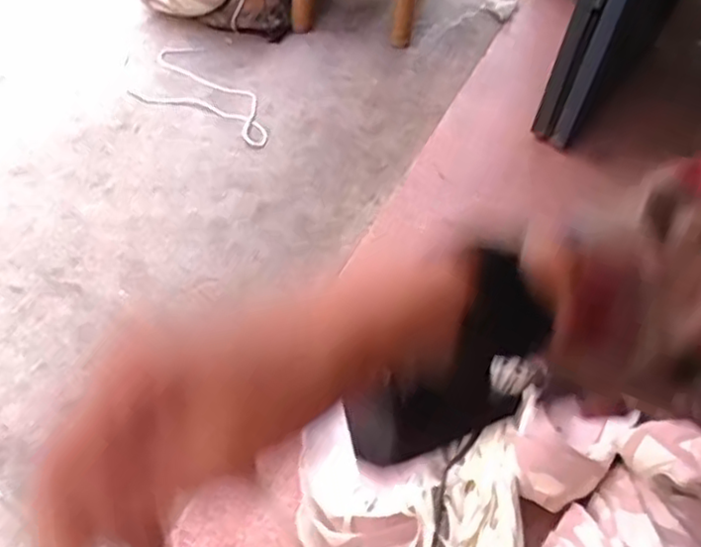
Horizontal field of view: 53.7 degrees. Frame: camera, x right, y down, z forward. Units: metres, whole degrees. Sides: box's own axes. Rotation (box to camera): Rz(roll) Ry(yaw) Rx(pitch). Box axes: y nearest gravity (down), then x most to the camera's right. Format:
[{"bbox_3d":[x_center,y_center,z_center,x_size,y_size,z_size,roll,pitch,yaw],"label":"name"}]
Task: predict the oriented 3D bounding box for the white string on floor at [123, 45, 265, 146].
[{"bbox_3d":[-0.315,-0.424,1.617,0.405,0.014,0.230,24,54,17],"label":"white string on floor"}]

